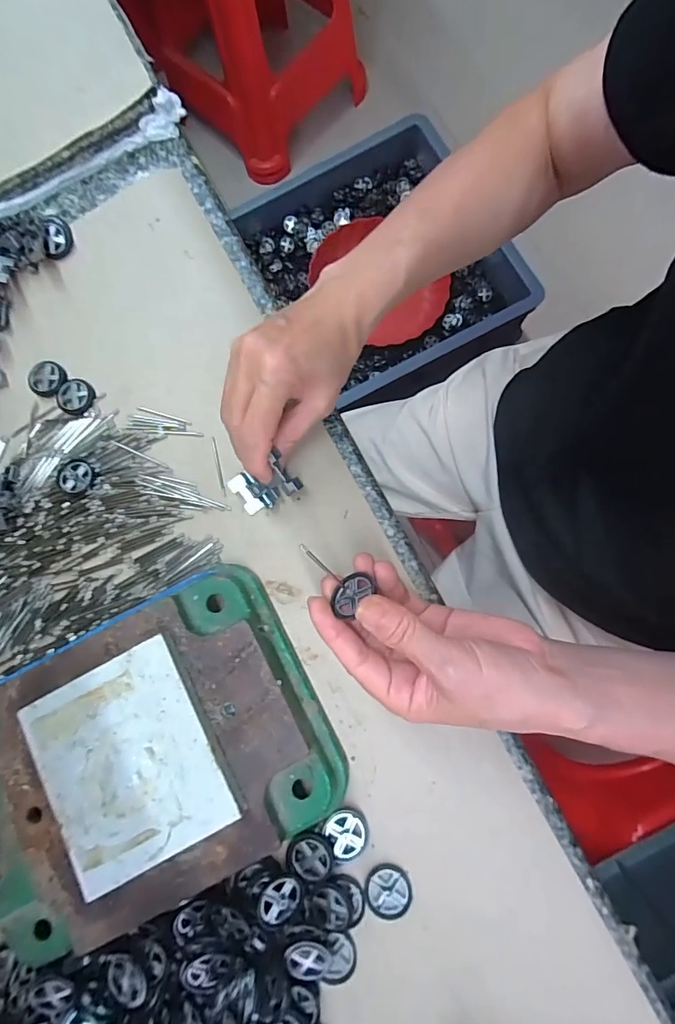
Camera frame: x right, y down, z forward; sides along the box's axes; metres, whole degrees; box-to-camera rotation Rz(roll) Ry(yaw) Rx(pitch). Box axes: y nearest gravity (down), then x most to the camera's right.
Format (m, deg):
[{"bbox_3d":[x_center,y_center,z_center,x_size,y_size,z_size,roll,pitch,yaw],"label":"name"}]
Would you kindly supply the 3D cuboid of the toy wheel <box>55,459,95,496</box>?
[{"bbox_3d":[-0.189,-0.026,0.323,0.026,0.004,0.026,-1,80,4],"label":"toy wheel"}]

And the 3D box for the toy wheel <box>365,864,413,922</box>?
[{"bbox_3d":[0.030,0.227,0.268,0.027,0.004,0.026,-1,80,4],"label":"toy wheel"}]

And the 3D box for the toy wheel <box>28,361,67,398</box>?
[{"bbox_3d":[-0.221,-0.102,0.342,0.030,0.005,0.027,33,84,9],"label":"toy wheel"}]

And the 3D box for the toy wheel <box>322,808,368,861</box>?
[{"bbox_3d":[0.006,0.195,0.273,0.023,0.008,0.027,-28,79,-1],"label":"toy wheel"}]

